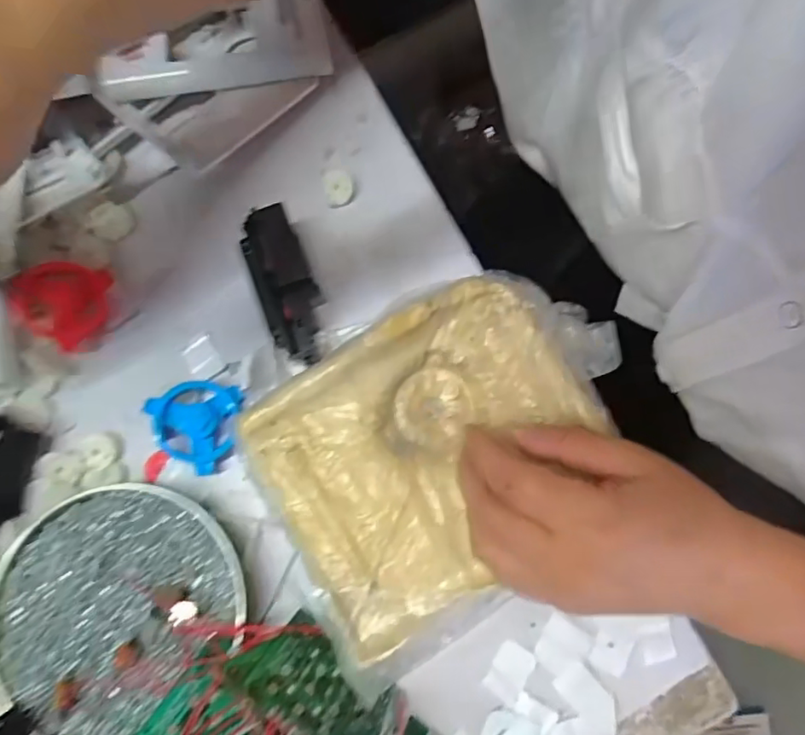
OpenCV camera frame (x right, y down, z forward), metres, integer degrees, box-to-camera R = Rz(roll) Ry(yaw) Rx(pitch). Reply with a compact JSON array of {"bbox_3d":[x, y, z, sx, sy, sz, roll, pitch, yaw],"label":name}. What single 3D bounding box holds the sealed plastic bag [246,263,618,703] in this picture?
[{"bbox_3d":[0.029,0.042,0.319,0.208,0.031,0.160,-28,78,-5],"label":"sealed plastic bag"}]

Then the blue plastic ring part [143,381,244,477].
[{"bbox_3d":[-0.124,0.032,0.344,0.050,0.020,0.051,0,77,1],"label":"blue plastic ring part"}]

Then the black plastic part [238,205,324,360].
[{"bbox_3d":[-0.072,-0.050,0.354,0.035,0.026,0.097,-21,78,-3],"label":"black plastic part"}]

